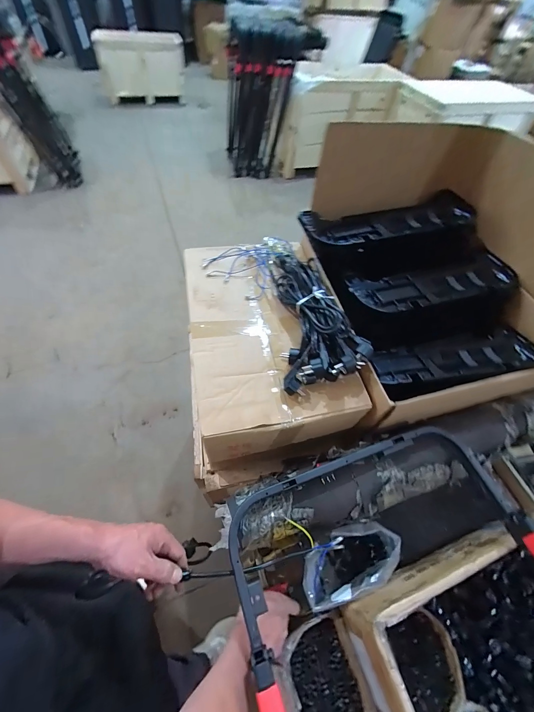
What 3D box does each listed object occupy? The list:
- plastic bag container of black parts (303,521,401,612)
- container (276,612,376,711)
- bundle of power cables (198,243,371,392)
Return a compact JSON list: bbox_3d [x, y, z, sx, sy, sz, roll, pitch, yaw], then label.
[{"bbox_3d":[0.173,0.423,0.589,0.214,0.120,0.115,-13,58,-13],"label":"plastic bag container of black parts"},{"bbox_3d":[0.095,0.587,0.503,0.160,0.067,0.170,0,56,-34],"label":"container"},{"bbox_3d":[0.034,-0.145,0.670,0.246,0.088,0.488,-20,60,-17],"label":"bundle of power cables"}]

